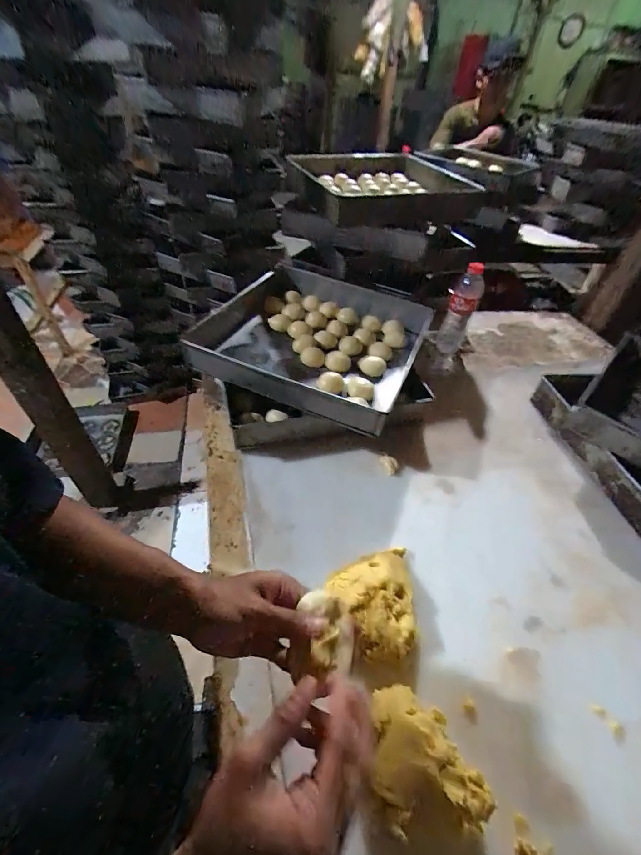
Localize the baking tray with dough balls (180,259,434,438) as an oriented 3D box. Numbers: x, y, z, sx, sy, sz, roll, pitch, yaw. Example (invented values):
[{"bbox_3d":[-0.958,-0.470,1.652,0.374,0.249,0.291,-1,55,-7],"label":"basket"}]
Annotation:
[{"bbox_3d":[0.002,-0.194,0.795,0.400,0.085,0.462,19,47,13],"label":"baking tray with dough balls"}]

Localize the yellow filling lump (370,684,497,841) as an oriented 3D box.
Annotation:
[{"bbox_3d":[0.105,0.352,0.388,0.113,0.056,0.121,0,46,-5],"label":"yellow filling lump"}]

